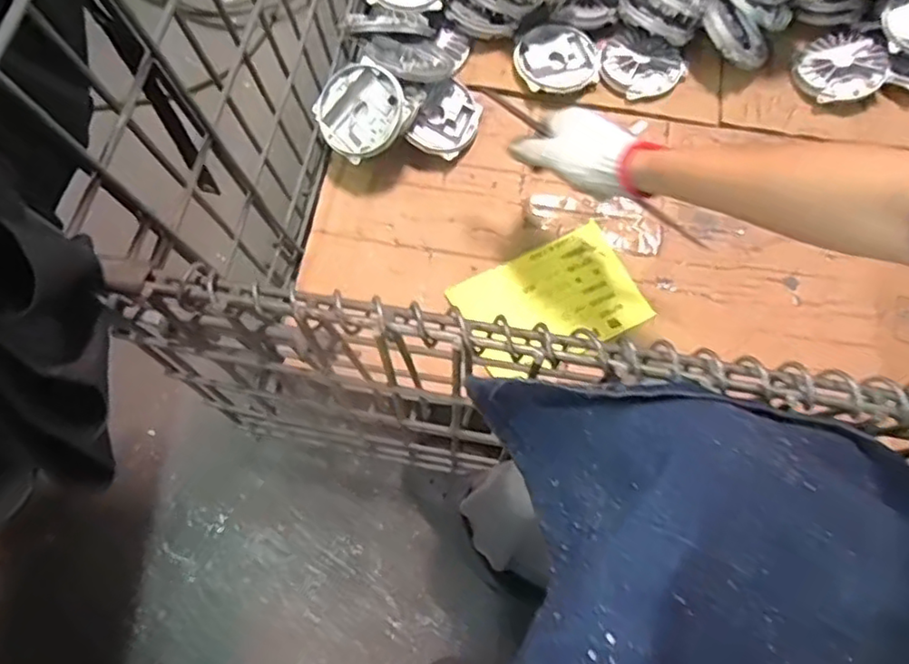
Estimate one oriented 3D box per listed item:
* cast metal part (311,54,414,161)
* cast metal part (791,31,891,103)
[{"bbox_3d":[-0.112,-0.268,0.763,0.109,0.032,0.107,45,101,12],"label":"cast metal part"},{"bbox_3d":[0.491,-0.339,0.794,0.098,0.028,0.098,0,74,1],"label":"cast metal part"}]

